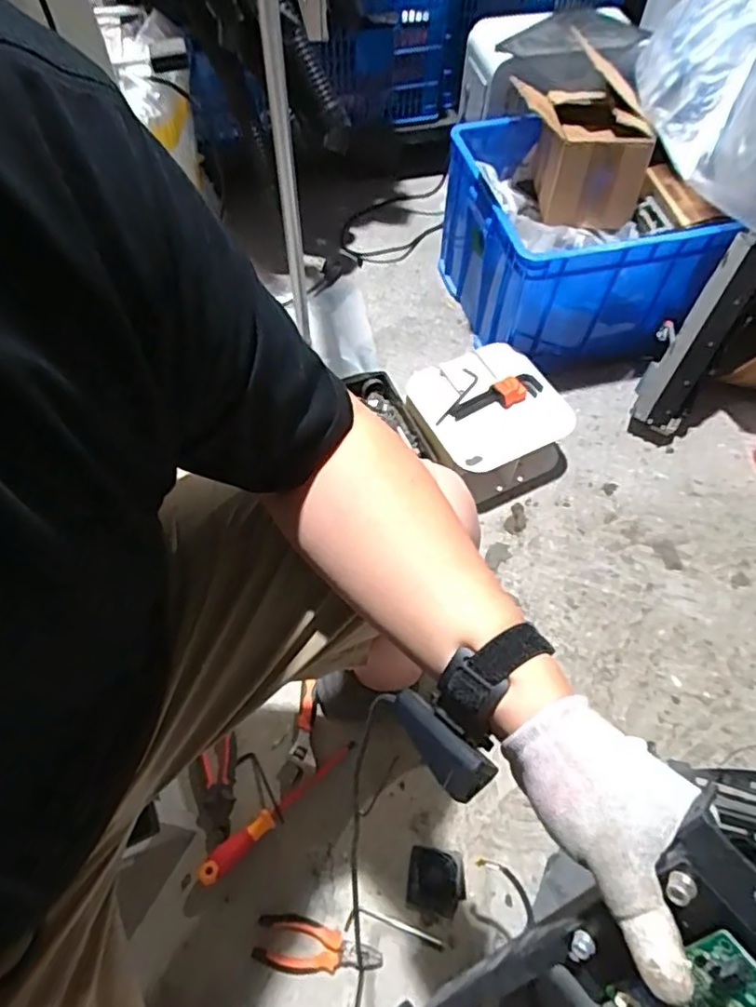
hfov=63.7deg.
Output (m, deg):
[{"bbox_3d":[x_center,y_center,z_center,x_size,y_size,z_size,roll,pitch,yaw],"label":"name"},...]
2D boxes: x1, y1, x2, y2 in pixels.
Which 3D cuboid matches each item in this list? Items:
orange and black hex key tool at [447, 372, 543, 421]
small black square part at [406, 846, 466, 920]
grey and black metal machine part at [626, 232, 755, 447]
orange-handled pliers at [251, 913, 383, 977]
[{"bbox_3d":[0.208,-0.192,1.079,0.176,0.022,0.055,-18,62,-11],"label":"orange and black hex key tool"},{"bbox_3d":[0.076,0.496,0.796,0.073,0.021,0.072,10,61,5],"label":"small black square part"},{"bbox_3d":[0.564,-0.286,1.095,0.115,0.374,0.060,29,31,15],"label":"grey and black metal machine part"},{"bbox_3d":[-0.075,0.558,0.761,0.157,0.018,0.059,8,60,4],"label":"orange-handled pliers"}]

